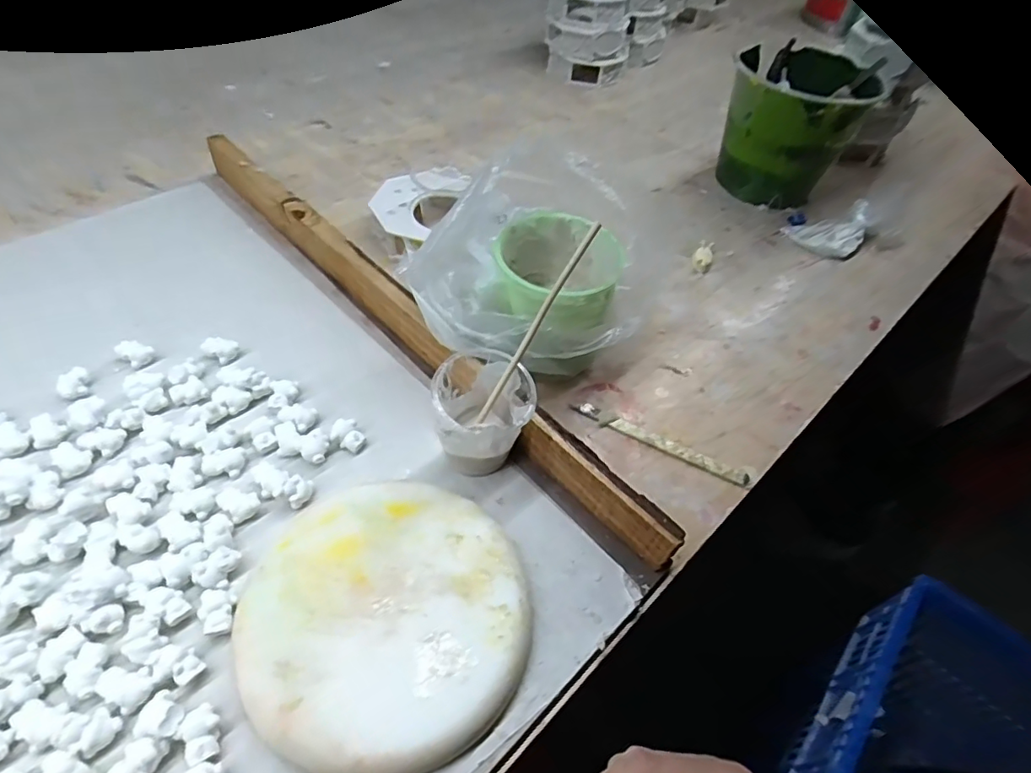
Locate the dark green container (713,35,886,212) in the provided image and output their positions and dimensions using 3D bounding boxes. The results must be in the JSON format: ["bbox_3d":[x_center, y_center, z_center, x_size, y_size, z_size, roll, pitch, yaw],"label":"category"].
[{"bbox_3d":[0.297,-0.280,0.638,0.141,0.131,0.129,26,53,16],"label":"dark green container"}]

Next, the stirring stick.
[{"bbox_3d":[0.012,-0.037,0.365,0.009,0.149,0.008,43,25,26],"label":"stirring stick"}]

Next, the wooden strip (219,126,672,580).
[{"bbox_3d":[-0.102,-0.064,0.474,0.023,0.049,0.568,-35,62,-29],"label":"wooden strip"}]

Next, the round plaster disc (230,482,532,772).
[{"bbox_3d":[-0.074,0.132,0.333,0.159,0.018,0.155,3,50,-3],"label":"round plaster disc"}]

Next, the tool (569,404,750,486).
[{"bbox_3d":[0.112,0.043,0.445,0.142,0.005,0.012,23,52,13],"label":"tool"}]

